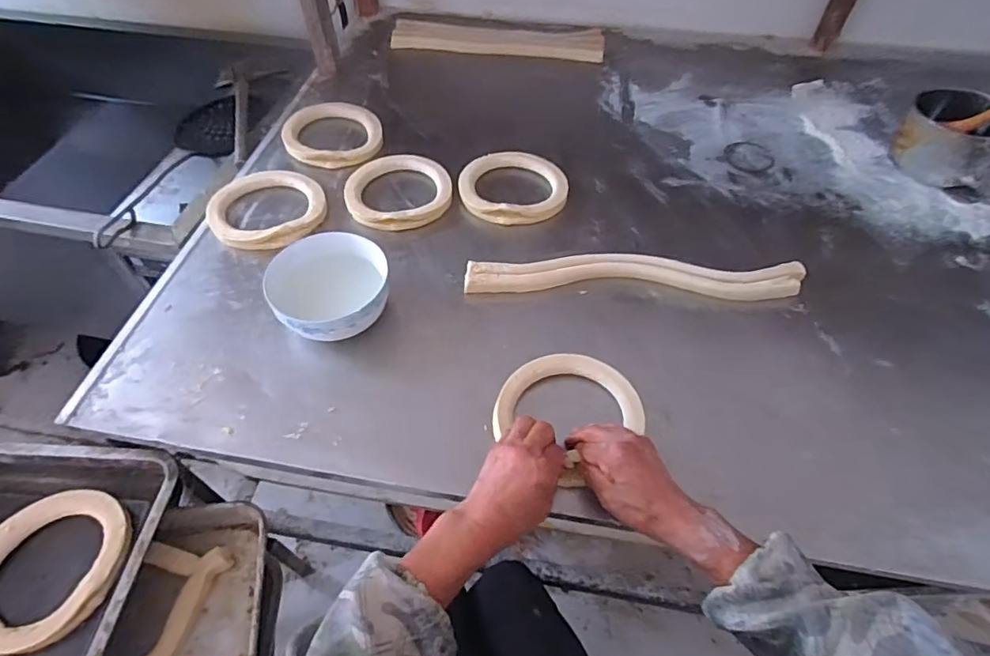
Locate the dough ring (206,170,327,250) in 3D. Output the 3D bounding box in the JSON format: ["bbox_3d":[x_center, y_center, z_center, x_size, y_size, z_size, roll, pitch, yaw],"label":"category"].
[{"bbox_3d":[-0.363,-0.191,0.854,0.164,0.023,0.184,-38,61,-24],"label":"dough ring"}]

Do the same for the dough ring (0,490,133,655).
[{"bbox_3d":[-0.500,0.266,0.610,0.160,0.034,0.166,-1,53,1],"label":"dough ring"}]

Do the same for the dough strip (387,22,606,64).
[{"bbox_3d":[0.003,-0.608,1.150,0.444,0.020,0.093,6,53,6],"label":"dough strip"}]

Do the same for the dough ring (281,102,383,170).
[{"bbox_3d":[-0.283,-0.341,0.950,0.163,0.028,0.160,-1,53,1],"label":"dough ring"}]

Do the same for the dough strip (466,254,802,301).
[{"bbox_3d":[0.189,-0.070,0.758,0.452,0.029,0.057,2,53,3],"label":"dough strip"}]

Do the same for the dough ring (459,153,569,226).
[{"bbox_3d":[0.030,-0.232,0.872,0.171,0.024,0.171,-1,53,1],"label":"dough ring"}]

